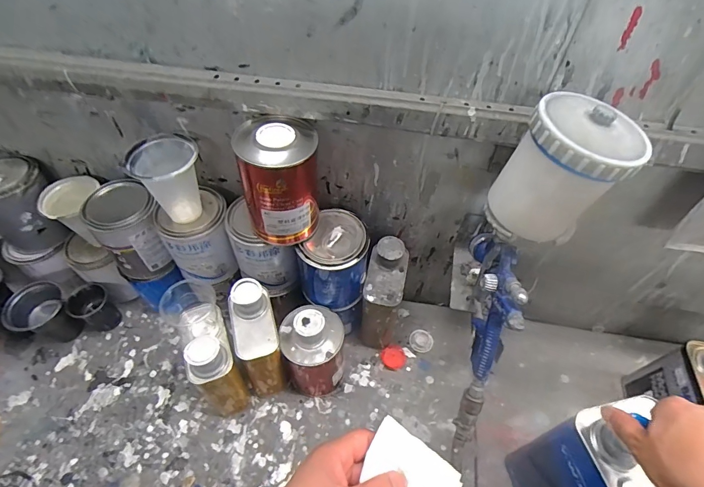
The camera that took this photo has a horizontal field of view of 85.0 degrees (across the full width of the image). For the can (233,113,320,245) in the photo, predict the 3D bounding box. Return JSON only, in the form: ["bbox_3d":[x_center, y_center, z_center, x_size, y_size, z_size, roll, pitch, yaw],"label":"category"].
[{"bbox_3d":[-0.093,-0.076,0.506,0.099,0.155,0.098,-6,53,-7],"label":"can"}]

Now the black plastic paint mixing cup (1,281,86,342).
[{"bbox_3d":[-0.543,0.131,0.682,0.082,0.101,0.088,32,58,21],"label":"black plastic paint mixing cup"}]

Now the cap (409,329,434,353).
[{"bbox_3d":[0.131,0.185,0.732,0.044,0.008,0.042,1,52,-1],"label":"cap"}]

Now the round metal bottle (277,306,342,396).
[{"bbox_3d":[-0.064,0.174,0.631,0.092,0.183,0.092,1,52,-1],"label":"round metal bottle"}]

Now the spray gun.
[{"bbox_3d":[0.179,0.049,0.436,0.100,0.409,0.130,11,33,7],"label":"spray gun"}]

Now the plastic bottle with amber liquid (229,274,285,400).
[{"bbox_3d":[-0.148,0.161,0.619,0.061,0.212,0.100,-13,54,-12],"label":"plastic bottle with amber liquid"}]

